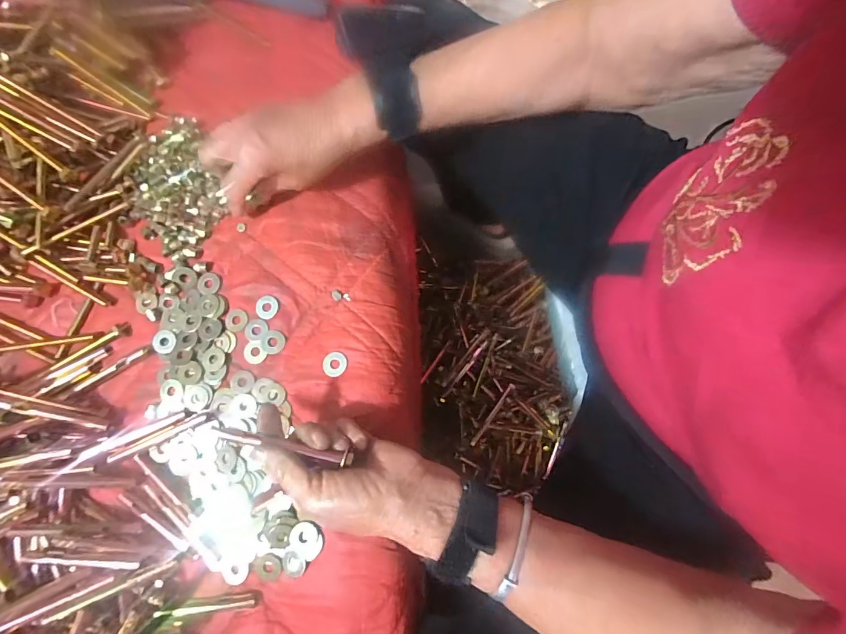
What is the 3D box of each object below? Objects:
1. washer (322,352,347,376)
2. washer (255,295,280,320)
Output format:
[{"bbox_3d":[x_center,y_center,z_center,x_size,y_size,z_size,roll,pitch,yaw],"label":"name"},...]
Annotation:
[{"bbox_3d":[-0.078,0.042,0.364,0.021,0.004,0.022,-1,78,3],"label":"washer"},{"bbox_3d":[-0.144,-0.009,0.378,0.020,0.004,0.021,-1,78,3],"label":"washer"}]

